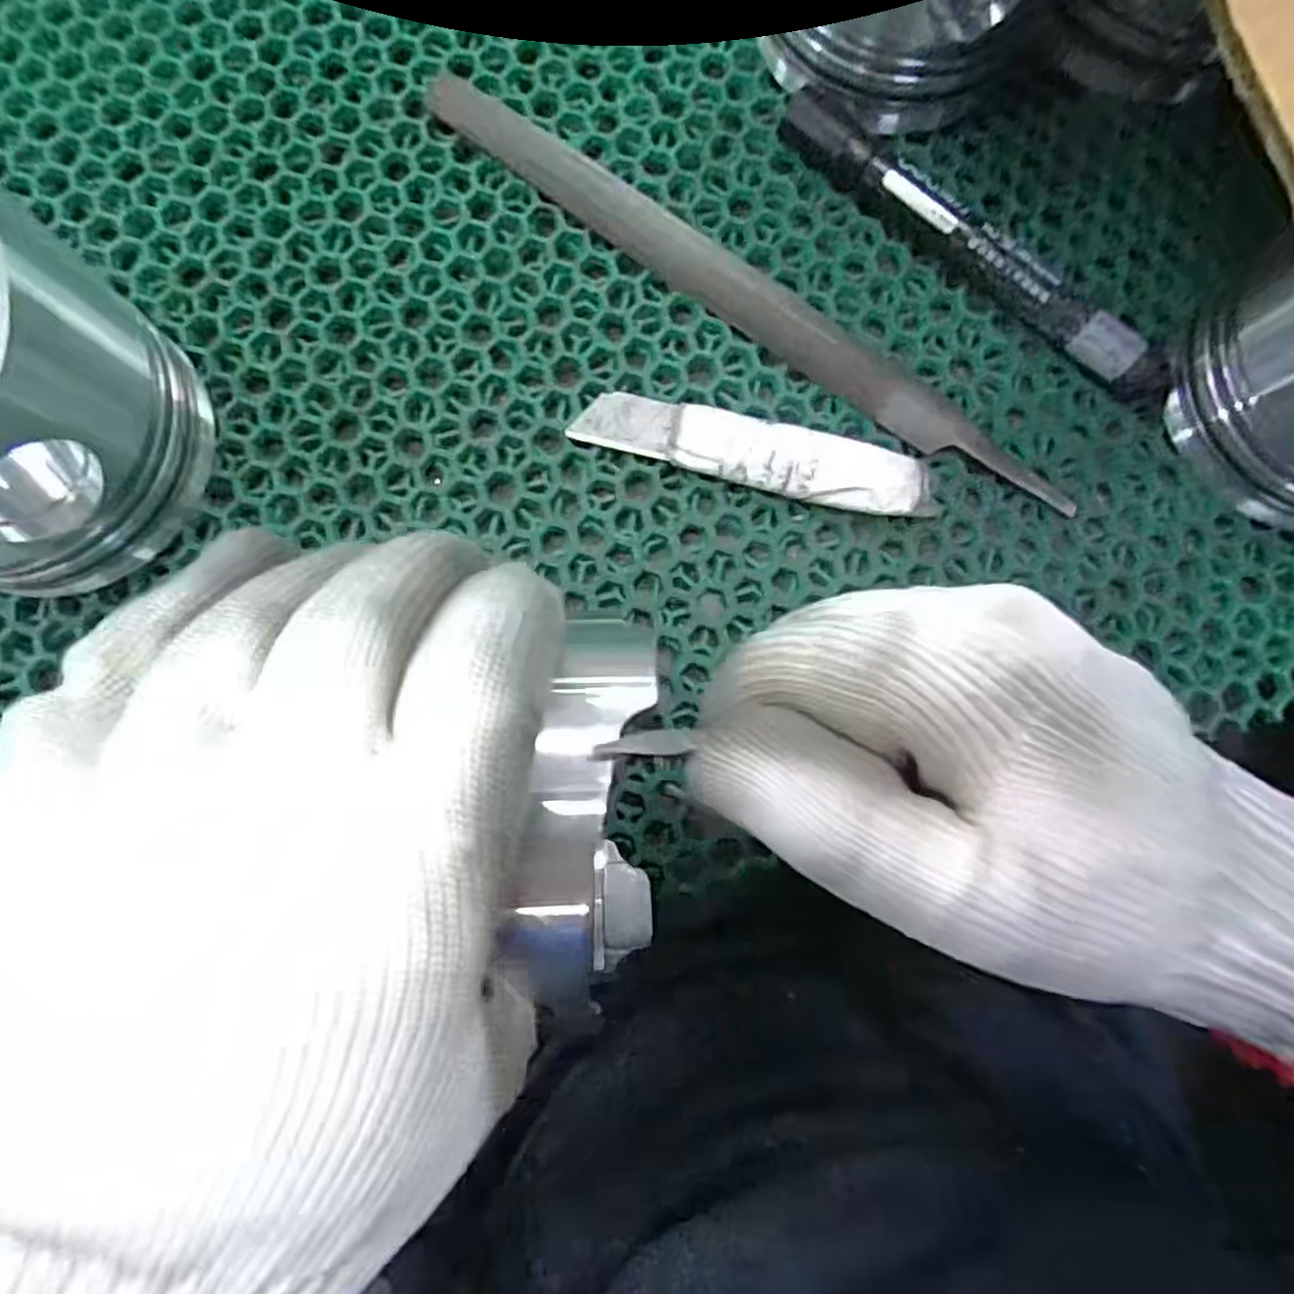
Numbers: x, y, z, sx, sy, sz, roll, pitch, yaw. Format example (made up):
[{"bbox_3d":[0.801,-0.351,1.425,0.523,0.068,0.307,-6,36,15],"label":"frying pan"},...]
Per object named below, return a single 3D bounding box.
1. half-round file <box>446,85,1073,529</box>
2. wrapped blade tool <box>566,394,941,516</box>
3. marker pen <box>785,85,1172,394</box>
[{"bbox_3d":[0.030,-0.113,0.234,0.239,0.005,0.017,35,83,2],"label":"half-round file"},{"bbox_3d":[0.033,-0.060,0.227,0.110,0.009,0.020,14,83,0],"label":"wrapped blade tool"},{"bbox_3d":[0.101,-0.124,0.231,0.141,0.019,0.014,39,84,2],"label":"marker pen"}]

